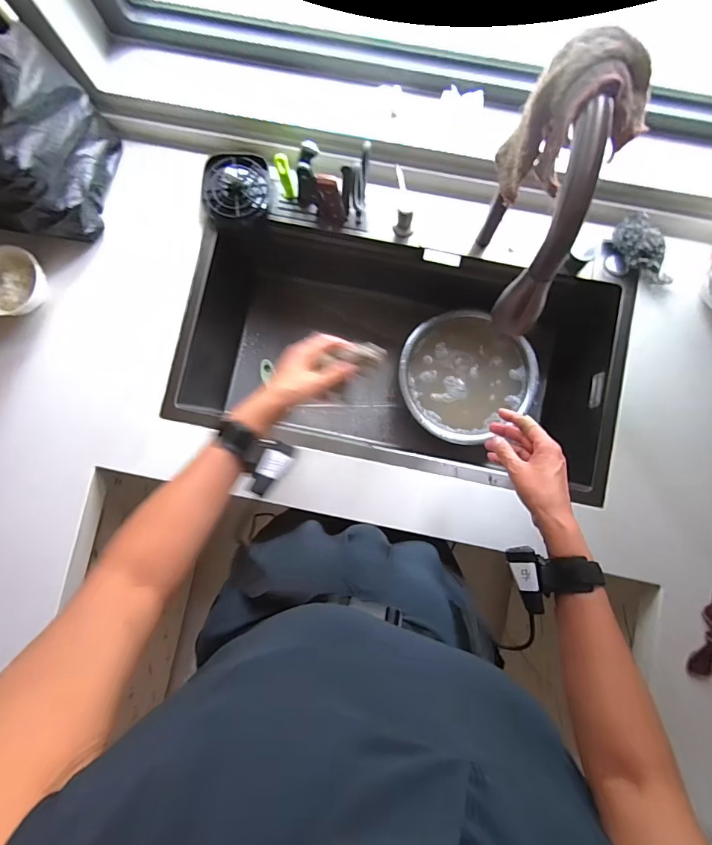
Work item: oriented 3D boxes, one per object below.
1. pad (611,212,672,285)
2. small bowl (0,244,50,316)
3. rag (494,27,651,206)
[{"bbox_3d":[0.472,-0.280,0.689,0.048,0.048,0.123,-30,86,-2],"label":"pad"},{"bbox_3d":[-0.572,-0.230,0.700,0.113,0.053,0.097,-44,86,-3],"label":"small bowl"},{"bbox_3d":[0.199,-0.273,0.388,0.085,0.139,0.077,-31,86,-2],"label":"rag"}]

